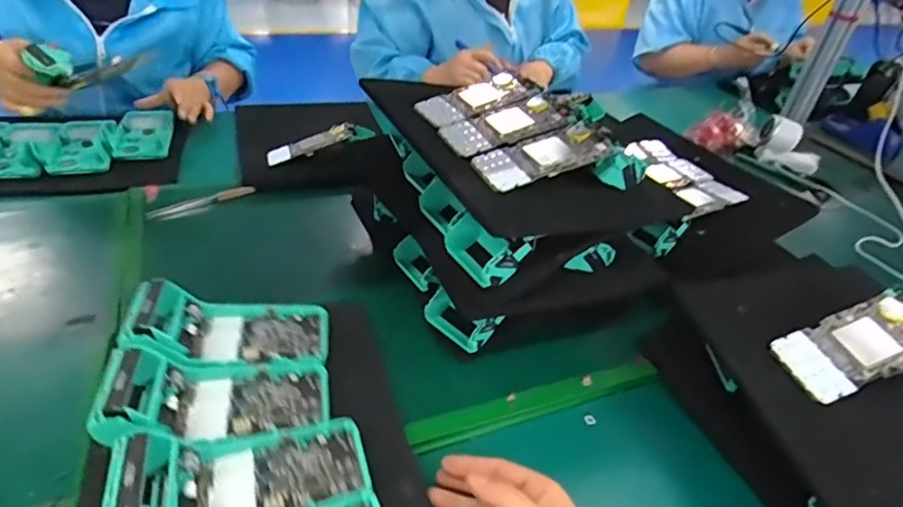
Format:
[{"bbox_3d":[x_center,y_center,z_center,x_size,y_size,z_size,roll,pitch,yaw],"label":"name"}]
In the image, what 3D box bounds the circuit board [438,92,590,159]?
[{"bbox_3d":[0.070,-0.142,0.587,0.156,0.016,0.071,-21,43,-13],"label":"circuit board"}]

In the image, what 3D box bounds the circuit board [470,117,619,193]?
[{"bbox_3d":[0.092,-0.098,0.538,0.134,0.013,0.065,-21,42,-11],"label":"circuit board"}]

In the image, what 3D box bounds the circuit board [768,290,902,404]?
[{"bbox_3d":[0.367,0.079,0.487,0.139,0.021,0.066,-21,41,-5],"label":"circuit board"}]

